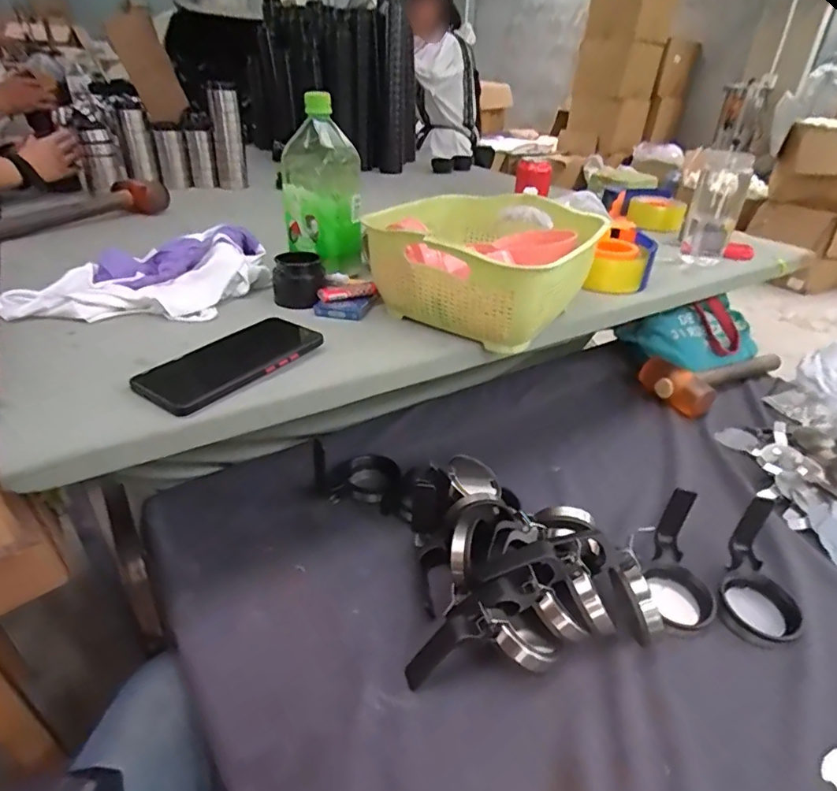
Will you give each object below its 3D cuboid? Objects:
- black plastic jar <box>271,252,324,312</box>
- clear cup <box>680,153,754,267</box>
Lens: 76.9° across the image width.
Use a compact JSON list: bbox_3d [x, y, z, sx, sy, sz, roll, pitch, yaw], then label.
[{"bbox_3d":[-0.145,-0.140,0.641,0.061,0.048,0.064,-7,34,-15],"label":"black plastic jar"},{"bbox_3d":[0.475,-0.300,0.845,0.063,0.157,0.086,18,36,23],"label":"clear cup"}]

